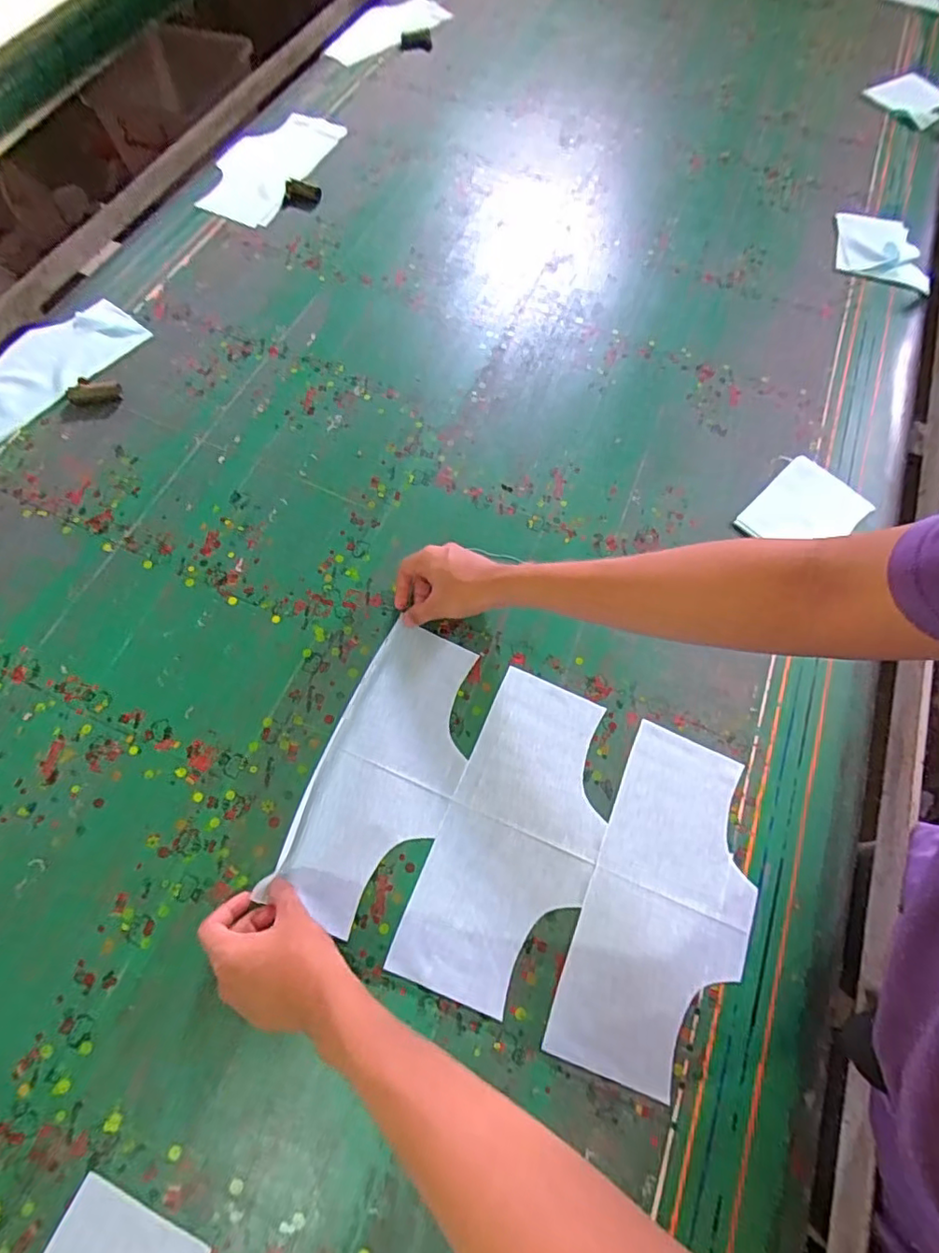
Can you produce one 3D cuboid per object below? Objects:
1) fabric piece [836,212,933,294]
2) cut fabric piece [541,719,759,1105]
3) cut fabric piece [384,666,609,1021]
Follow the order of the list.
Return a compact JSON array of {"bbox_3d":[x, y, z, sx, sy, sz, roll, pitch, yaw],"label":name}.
[{"bbox_3d":[0.702,-0.650,0.955,0.161,0.017,0.178,19,67,1],"label":"fabric piece"},{"bbox_3d":[0.192,0.261,0.540,0.148,0.005,0.307,21,68,8],"label":"cut fabric piece"},{"bbox_3d":[0.052,0.203,0.560,0.148,0.008,0.307,22,68,8],"label":"cut fabric piece"}]

